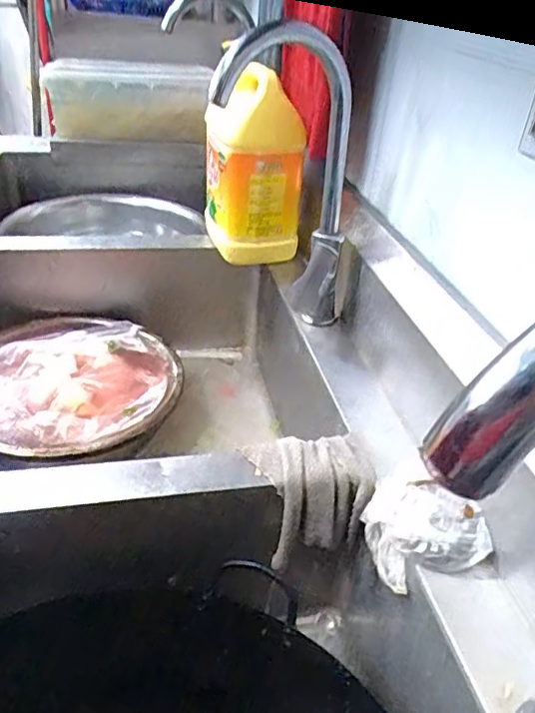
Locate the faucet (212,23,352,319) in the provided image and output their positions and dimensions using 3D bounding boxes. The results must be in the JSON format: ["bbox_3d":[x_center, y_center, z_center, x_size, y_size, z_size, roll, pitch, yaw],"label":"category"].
[{"bbox_3d":[0.019,-0.188,0.696,0.191,0.369,0.060,-14,39,-27],"label":"faucet"}]

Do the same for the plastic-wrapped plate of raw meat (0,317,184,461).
[{"bbox_3d":[-0.311,0.032,0.900,0.340,0.025,0.328,12,35,10],"label":"plastic-wrapped plate of raw meat"}]

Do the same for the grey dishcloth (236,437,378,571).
[{"bbox_3d":[0.042,0.138,0.597,0.116,0.072,0.104,-9,37,-20],"label":"grey dishcloth"}]

